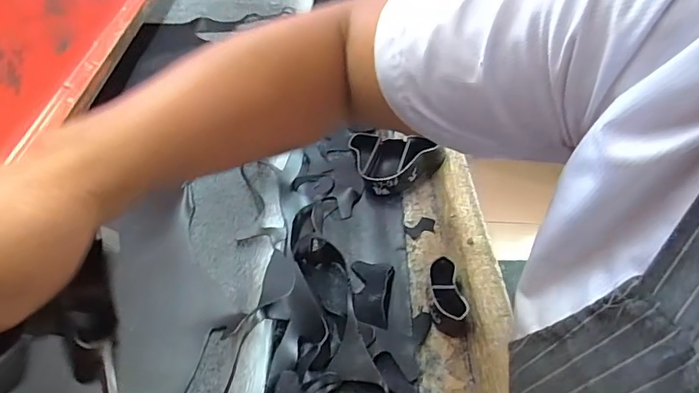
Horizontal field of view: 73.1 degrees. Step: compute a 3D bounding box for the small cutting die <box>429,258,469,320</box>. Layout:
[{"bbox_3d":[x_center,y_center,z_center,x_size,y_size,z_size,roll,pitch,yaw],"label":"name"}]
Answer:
[{"bbox_3d":[0.099,0.103,0.496,0.031,0.034,0.076,-4,47,-7],"label":"small cutting die"}]

